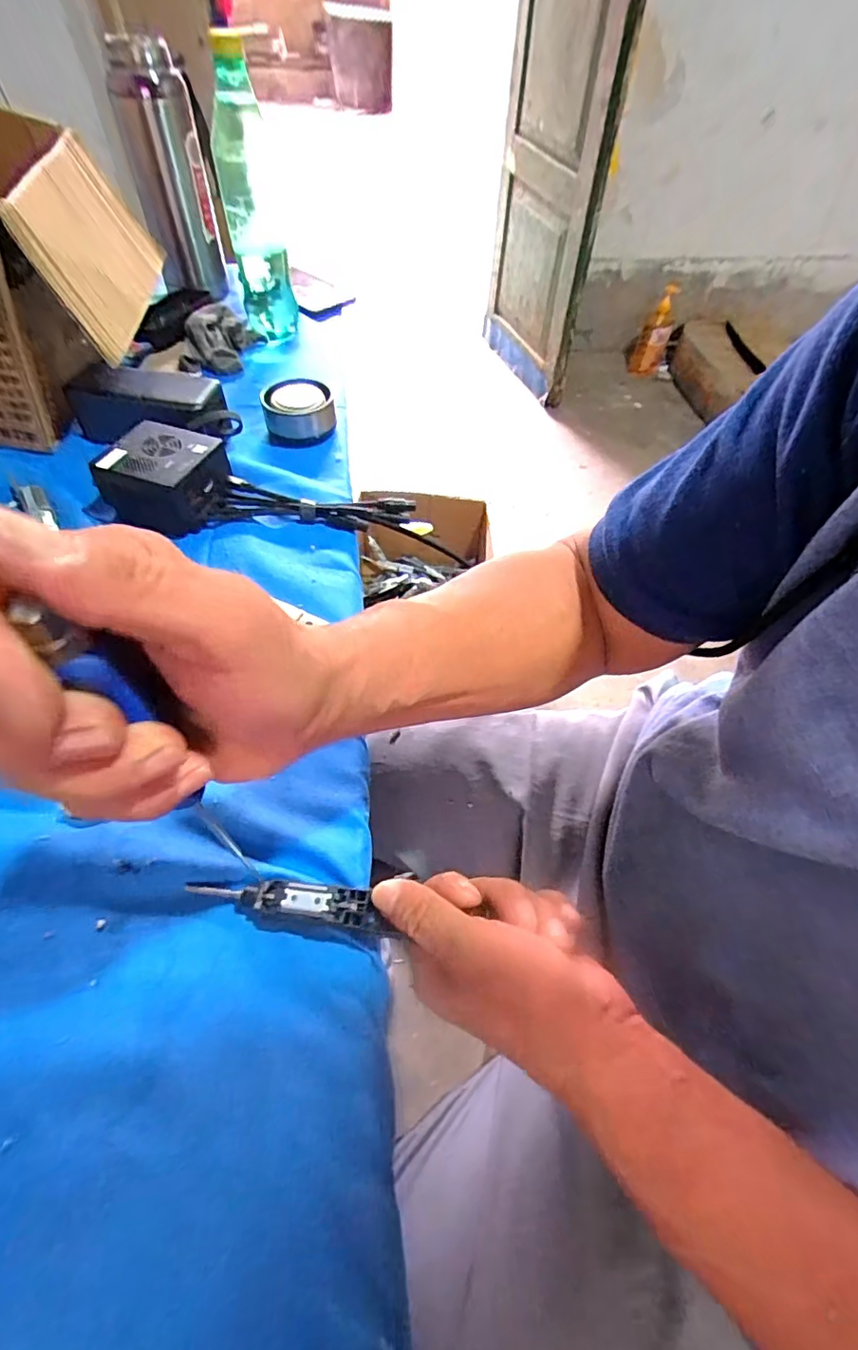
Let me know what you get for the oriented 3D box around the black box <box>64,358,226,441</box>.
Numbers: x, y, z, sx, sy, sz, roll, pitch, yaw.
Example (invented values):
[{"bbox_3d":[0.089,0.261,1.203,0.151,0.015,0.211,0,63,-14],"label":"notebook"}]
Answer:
[{"bbox_3d":[-0.257,-0.243,0.499,0.140,0.053,0.059,3,54,0],"label":"black box"}]

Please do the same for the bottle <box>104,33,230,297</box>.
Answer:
[{"bbox_3d":[-0.299,-0.576,0.635,0.079,0.209,0.085,-17,57,-16],"label":"bottle"}]

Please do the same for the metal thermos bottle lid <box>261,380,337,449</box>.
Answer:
[{"bbox_3d":[-0.125,-0.255,0.531,0.067,0.036,0.064,-8,54,-7],"label":"metal thermos bottle lid"}]

